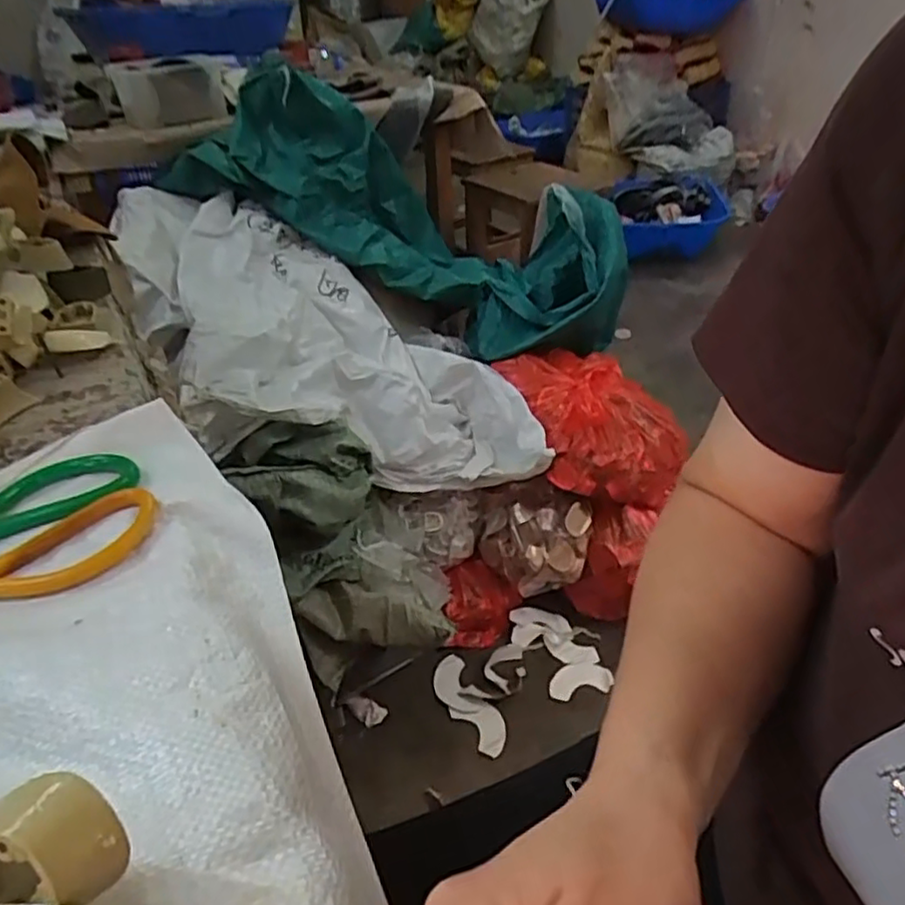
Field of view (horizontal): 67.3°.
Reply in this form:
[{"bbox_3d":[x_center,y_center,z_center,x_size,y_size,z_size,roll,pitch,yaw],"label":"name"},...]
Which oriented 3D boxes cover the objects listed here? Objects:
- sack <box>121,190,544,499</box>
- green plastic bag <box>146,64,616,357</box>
[{"bbox_3d":[-0.199,-0.184,1.098,0.538,0.332,0.536,-13,37,-15],"label":"sack"},{"bbox_3d":[-0.060,-0.449,1.291,0.818,0.267,0.346,19,34,-11],"label":"green plastic bag"}]

